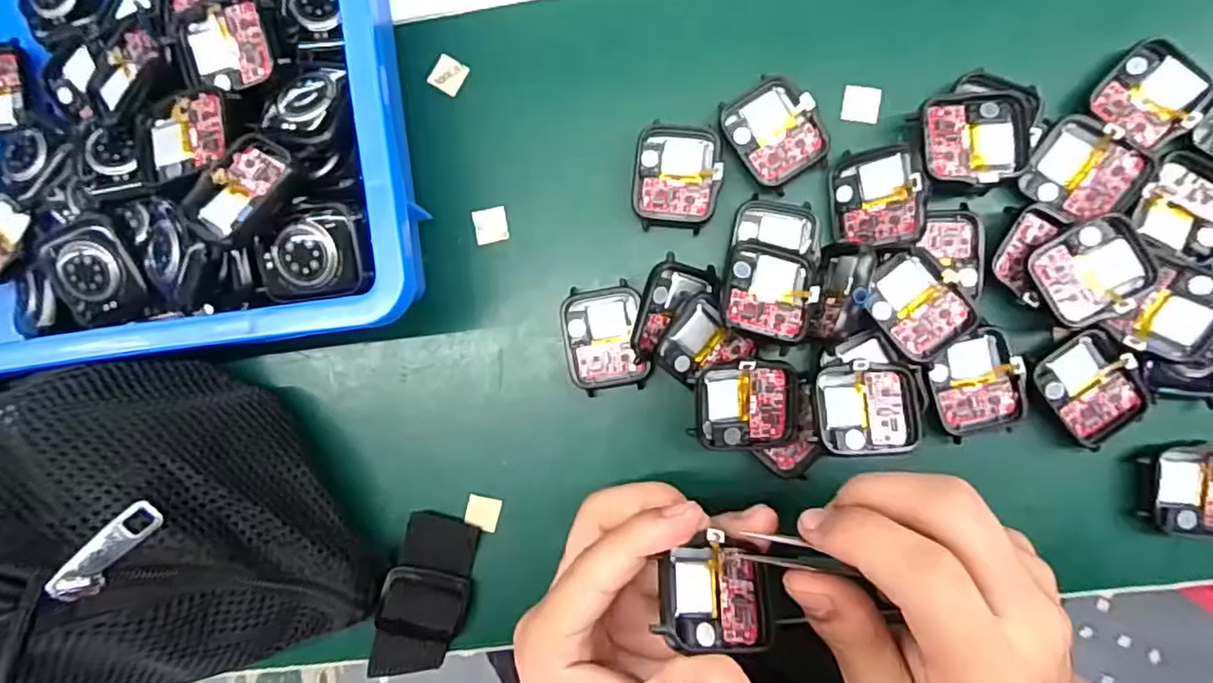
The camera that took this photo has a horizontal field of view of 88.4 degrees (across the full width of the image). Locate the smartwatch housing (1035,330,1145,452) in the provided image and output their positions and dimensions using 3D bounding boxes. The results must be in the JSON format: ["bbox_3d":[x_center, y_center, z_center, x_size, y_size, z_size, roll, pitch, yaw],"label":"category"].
[{"bbox_3d":[0.203,0.019,0.260,0.036,0.007,0.041,-36,85,3],"label":"smartwatch housing"}]

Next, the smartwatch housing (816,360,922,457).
[{"bbox_3d":[0.109,0.028,0.262,0.042,0.016,0.036,-2,87,5],"label":"smartwatch housing"}]

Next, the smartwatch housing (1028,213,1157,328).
[{"bbox_3d":[0.197,-0.029,0.255,0.040,0.014,0.036,-31,85,3],"label":"smartwatch housing"}]

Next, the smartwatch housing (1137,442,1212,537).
[{"bbox_3d":[0.245,0.061,0.256,0.046,0.007,0.037,1,88,5],"label":"smartwatch housing"}]

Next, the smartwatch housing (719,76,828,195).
[{"bbox_3d":[0.074,-0.092,0.275,0.037,0.009,0.045,-31,85,3],"label":"smartwatch housing"}]

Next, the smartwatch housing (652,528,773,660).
[{"bbox_3d":[0.037,0.087,0.215,0.045,0.010,0.036,19,60,-20],"label":"smartwatch housing"}]

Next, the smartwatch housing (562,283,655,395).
[{"bbox_3d":[0.000,-0.001,0.284,0.036,0.010,0.046,-10,87,5],"label":"smartwatch housing"}]

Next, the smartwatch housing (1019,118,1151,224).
[{"bbox_3d":[0.199,-0.070,0.257,0.041,0.012,0.033,27,90,6],"label":"smartwatch housing"}]

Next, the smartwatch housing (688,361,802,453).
[{"bbox_3d":[0.060,0.028,0.265,0.046,0.008,0.036,3,96,-3],"label":"smartwatch housing"}]

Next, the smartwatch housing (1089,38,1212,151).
[{"bbox_3d":[0.229,-0.104,0.263,0.037,0.011,0.040,38,91,6],"label":"smartwatch housing"}]

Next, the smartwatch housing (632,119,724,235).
[{"bbox_3d":[0.032,-0.074,0.281,0.038,0.015,0.046,6,88,6],"label":"smartwatch housing"}]

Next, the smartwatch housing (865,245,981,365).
[{"bbox_3d":[0.129,-0.015,0.261,0.035,0.012,0.040,-37,85,3],"label":"smartwatch housing"}]

